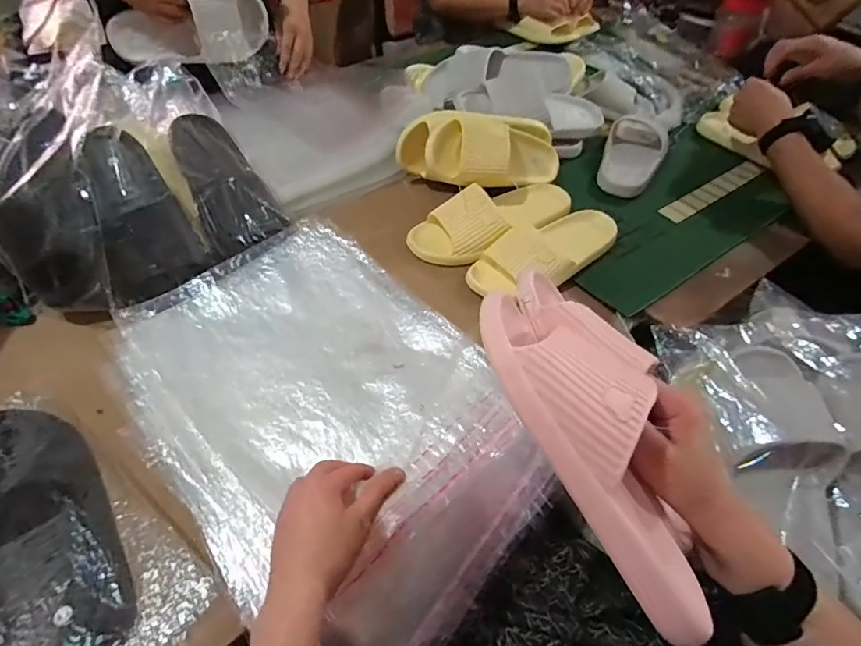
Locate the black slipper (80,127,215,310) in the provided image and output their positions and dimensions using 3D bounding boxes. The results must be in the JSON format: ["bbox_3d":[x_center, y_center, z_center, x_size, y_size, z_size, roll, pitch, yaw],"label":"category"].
[{"bbox_3d":[-0.385,-0.149,0.612,0.114,0.080,0.229,-20,87,-15],"label":"black slipper"}]

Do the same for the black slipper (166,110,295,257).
[{"bbox_3d":[-0.301,-0.217,0.665,0.109,0.083,0.240,-24,76,-18],"label":"black slipper"}]

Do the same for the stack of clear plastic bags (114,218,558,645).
[{"bbox_3d":[-0.115,0.088,0.535,0.341,0.057,0.499,-37,60,-26],"label":"stack of clear plastic bags"}]

